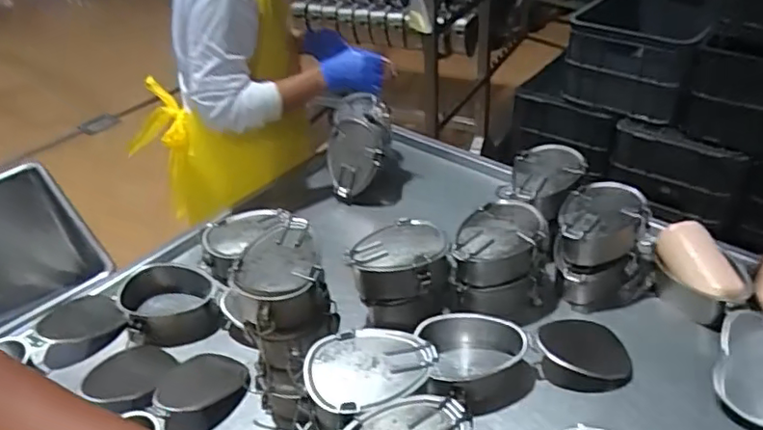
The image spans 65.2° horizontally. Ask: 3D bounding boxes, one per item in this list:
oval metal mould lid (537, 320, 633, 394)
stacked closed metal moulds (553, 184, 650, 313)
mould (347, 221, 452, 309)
[{"bbox_3d":[0.302,0.209,0.905,0.140,0.052,0.122,-3,38,2],"label":"oval metal mould lid"},{"bbox_3d":[0.363,0.057,0.997,0.141,0.160,0.158,3,38,9],"label":"stacked closed metal moulds"},{"bbox_3d":[0.025,0.078,0.962,0.160,0.085,0.125,-11,38,-9],"label":"mould"}]

